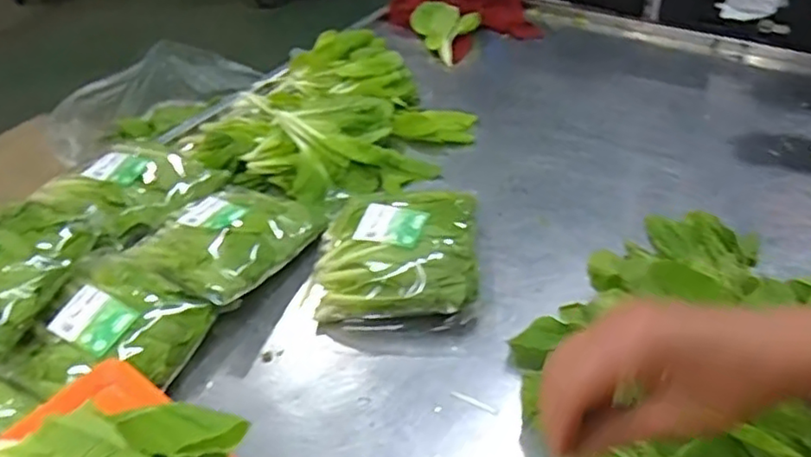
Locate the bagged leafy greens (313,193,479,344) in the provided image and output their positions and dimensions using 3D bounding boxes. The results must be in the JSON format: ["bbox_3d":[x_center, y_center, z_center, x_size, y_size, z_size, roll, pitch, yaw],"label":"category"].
[{"bbox_3d":[-0.014,0.033,0.808,0.205,0.079,0.202,-3,40,5],"label":"bagged leafy greens"}]

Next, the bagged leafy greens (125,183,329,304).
[{"bbox_3d":[-0.238,0.000,0.864,0.219,0.051,0.221,23,49,32],"label":"bagged leafy greens"}]

